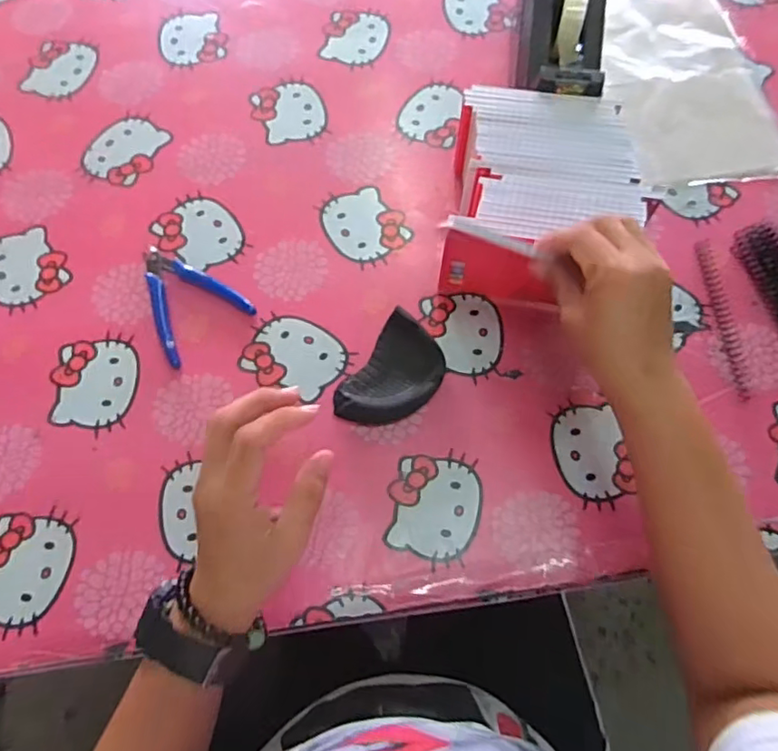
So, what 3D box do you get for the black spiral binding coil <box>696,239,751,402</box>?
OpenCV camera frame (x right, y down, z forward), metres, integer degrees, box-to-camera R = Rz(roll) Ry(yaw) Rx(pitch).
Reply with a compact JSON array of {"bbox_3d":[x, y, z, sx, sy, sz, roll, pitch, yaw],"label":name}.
[{"bbox_3d":[0.298,-0.053,0.514,0.015,0.010,0.154,-3,70,-1],"label":"black spiral binding coil"}]

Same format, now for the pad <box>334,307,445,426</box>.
[{"bbox_3d":[0.005,0.004,0.483,0.065,0.025,0.099,33,73,12],"label":"pad"}]

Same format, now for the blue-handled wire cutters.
[{"bbox_3d":[-0.185,-0.072,0.517,0.084,0.008,0.110,-37,74,-12],"label":"blue-handled wire cutters"}]

